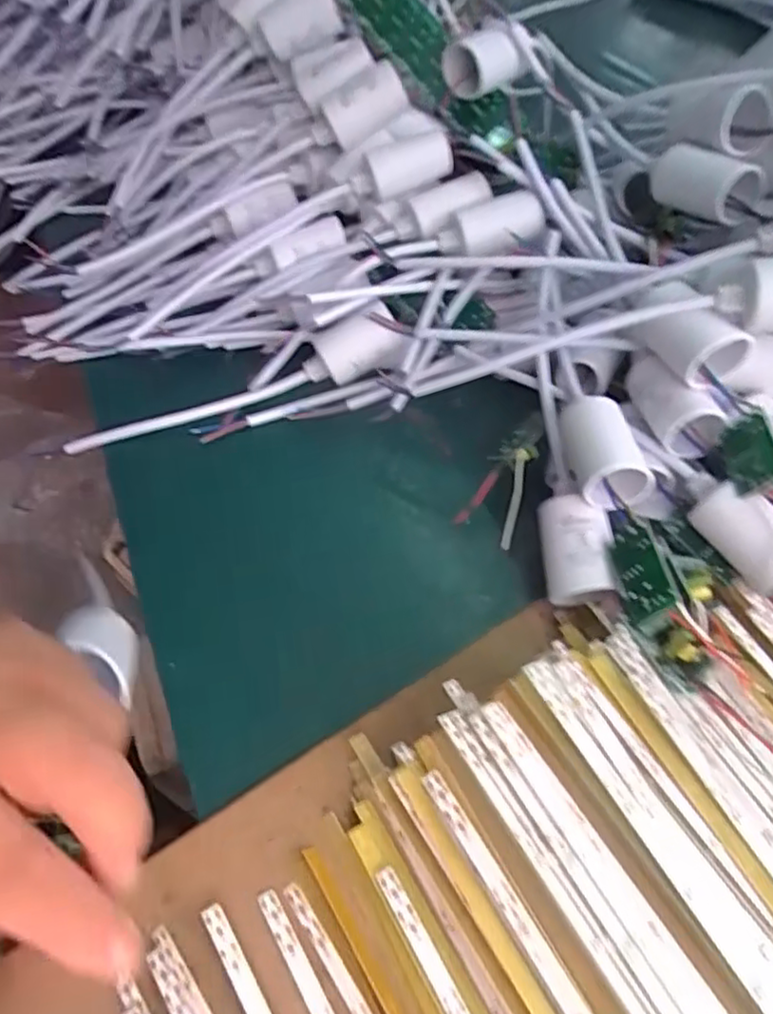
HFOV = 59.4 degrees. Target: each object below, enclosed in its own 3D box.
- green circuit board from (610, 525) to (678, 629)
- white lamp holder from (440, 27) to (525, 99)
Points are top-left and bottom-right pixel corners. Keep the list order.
[{"bbox_3d":[0.098,0.024,0.264,0.005,0.022,0.041,13,49,-27],"label":"green circuit board"},{"bbox_3d":[0.052,-0.238,0.365,0.038,0.030,0.025,-33,58,-23],"label":"white lamp holder"}]

